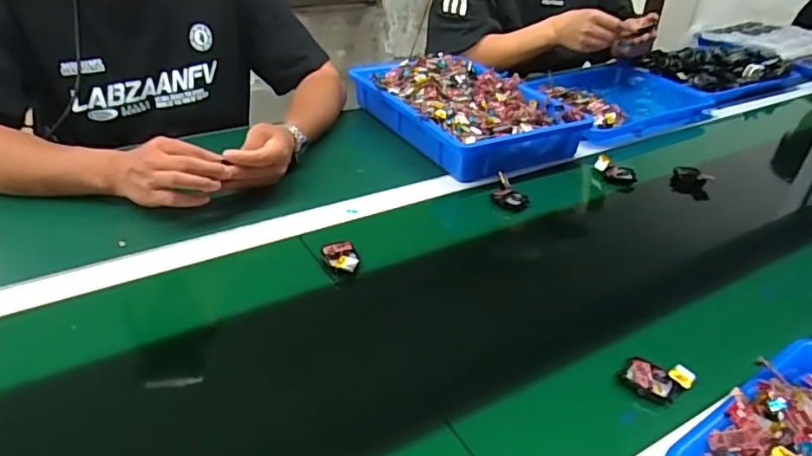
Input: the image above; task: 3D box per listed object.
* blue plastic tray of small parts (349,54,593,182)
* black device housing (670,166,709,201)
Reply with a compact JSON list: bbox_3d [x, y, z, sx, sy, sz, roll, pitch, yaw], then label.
[{"bbox_3d":[0.089,-0.194,0.939,0.250,0.083,0.355,-15,36,-28],"label":"blue plastic tray of small parts"},{"bbox_3d":[0.426,-0.067,0.842,0.023,0.041,0.056,-21,40,-35],"label":"black device housing"}]

